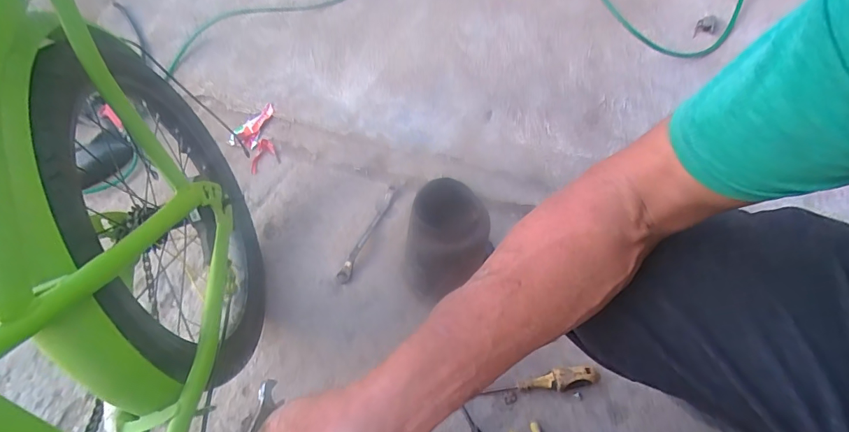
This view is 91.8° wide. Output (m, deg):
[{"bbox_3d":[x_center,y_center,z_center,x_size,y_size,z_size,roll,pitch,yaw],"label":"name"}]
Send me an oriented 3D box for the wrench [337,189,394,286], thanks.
[{"bbox_3d":[-0.108,0.031,0.799,0.024,0.012,0.229,17,60,16],"label":"wrench"}]

